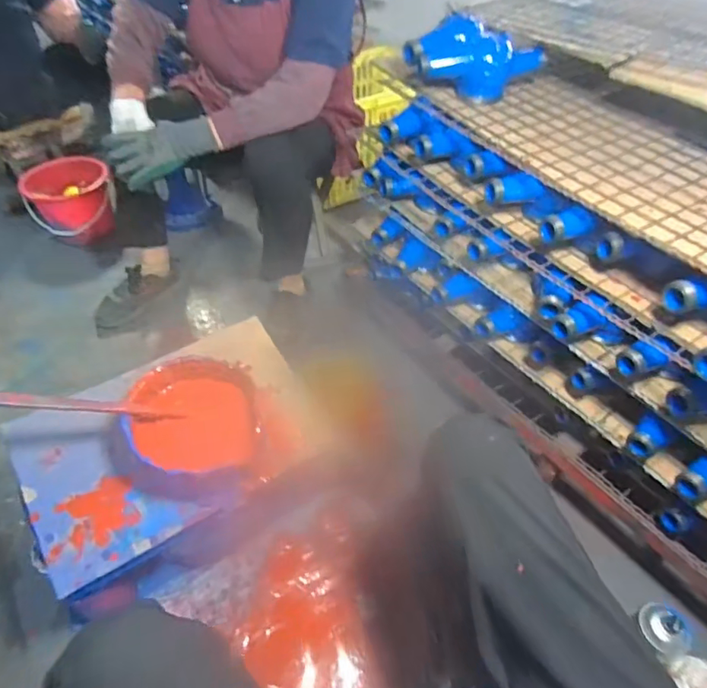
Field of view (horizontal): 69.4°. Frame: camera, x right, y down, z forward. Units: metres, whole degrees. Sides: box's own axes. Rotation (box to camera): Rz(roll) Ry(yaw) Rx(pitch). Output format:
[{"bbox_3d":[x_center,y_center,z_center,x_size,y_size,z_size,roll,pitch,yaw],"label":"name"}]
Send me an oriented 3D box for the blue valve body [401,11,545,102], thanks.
[{"bbox_3d":[0.201,-0.496,0.888,0.220,0.092,0.131,-9,48,-9],"label":"blue valve body"}]

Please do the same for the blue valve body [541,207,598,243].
[{"bbox_3d":[0.304,-0.168,0.723,0.063,0.048,0.043,-13,49,-13],"label":"blue valve body"}]

